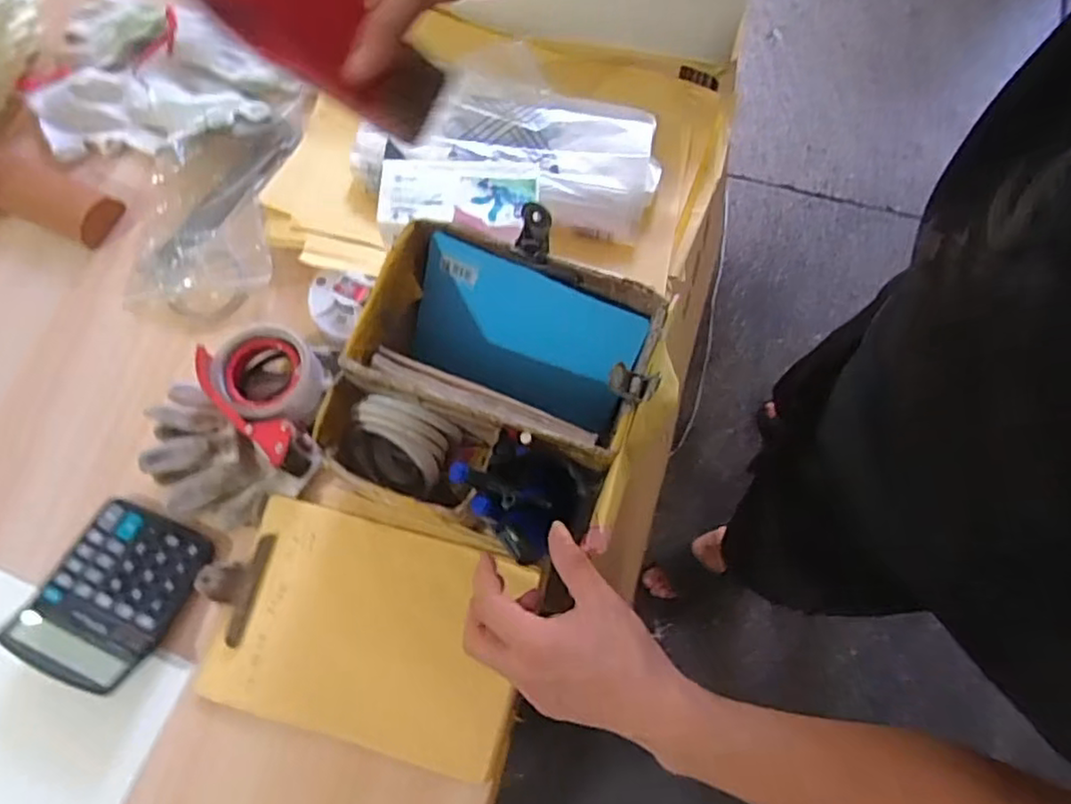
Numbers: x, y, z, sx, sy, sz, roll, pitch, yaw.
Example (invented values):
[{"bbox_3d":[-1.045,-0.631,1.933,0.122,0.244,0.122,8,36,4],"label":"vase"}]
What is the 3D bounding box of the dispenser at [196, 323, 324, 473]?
[{"bbox_3d":[-0.238,-0.009,0.609,0.090,0.067,0.135,-41,74,-11],"label":"dispenser"}]

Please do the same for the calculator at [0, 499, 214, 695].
[{"bbox_3d":[-0.378,0.162,0.574,0.132,0.047,0.137,27,76,8],"label":"calculator"}]

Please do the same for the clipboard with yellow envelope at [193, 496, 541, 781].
[{"bbox_3d":[-0.151,0.199,0.576,0.271,0.017,0.178,14,75,5],"label":"clipboard with yellow envelope"}]

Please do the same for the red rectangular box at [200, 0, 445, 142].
[{"bbox_3d":[-0.129,-0.218,0.380,0.155,0.049,0.051,33,75,-26],"label":"red rectangular box"}]

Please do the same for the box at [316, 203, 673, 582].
[{"bbox_3d":[-0.029,-0.017,0.539,0.233,0.113,0.230,22,73,9],"label":"box"}]

